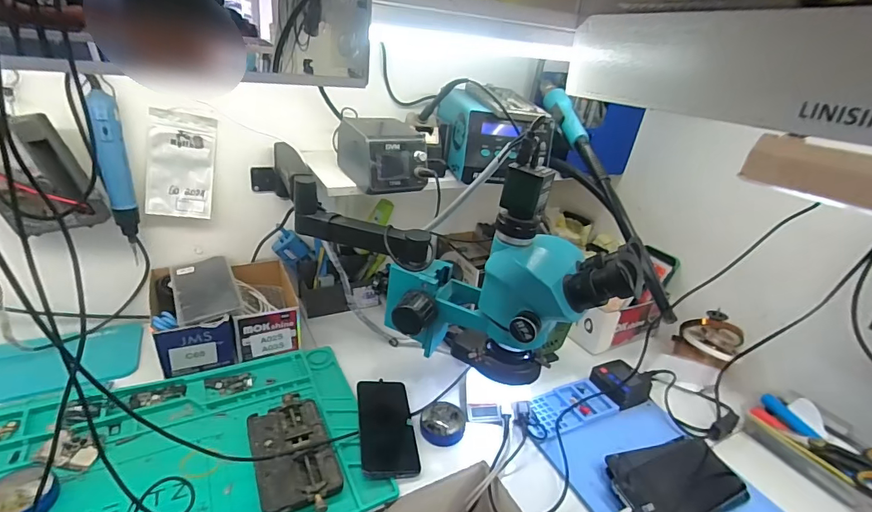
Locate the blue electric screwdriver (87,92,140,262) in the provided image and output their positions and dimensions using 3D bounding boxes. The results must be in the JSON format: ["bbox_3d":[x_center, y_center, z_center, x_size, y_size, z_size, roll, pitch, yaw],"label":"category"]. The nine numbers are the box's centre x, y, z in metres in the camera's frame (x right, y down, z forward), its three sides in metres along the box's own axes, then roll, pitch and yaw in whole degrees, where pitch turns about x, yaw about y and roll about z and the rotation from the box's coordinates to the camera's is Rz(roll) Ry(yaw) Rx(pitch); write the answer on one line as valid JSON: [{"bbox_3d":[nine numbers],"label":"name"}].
[{"bbox_3d":[-0.458,-0.109,0.620,0.035,0.230,0.029,-12,30,-33],"label":"blue electric screwdriver"}]

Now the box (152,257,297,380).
[{"bbox_3d":[-0.342,0.085,0.709,0.201,0.093,0.183,-7,27,-24],"label":"box"}]

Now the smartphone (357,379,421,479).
[{"bbox_3d":[-0.067,0.228,0.583,0.073,0.008,0.155,13,22,-19],"label":"smartphone"}]

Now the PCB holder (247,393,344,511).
[{"bbox_3d":[-0.178,0.240,0.535,0.085,0.024,0.178,-8,28,-26],"label":"PCB holder"}]

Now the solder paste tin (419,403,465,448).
[{"bbox_3d":[0.010,0.233,0.598,0.061,0.015,0.067,4,25,-2],"label":"solder paste tin"}]

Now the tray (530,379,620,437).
[{"bbox_3d":[0.199,0.223,0.643,0.129,0.009,0.069,-9,28,-28],"label":"tray"}]

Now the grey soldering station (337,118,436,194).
[{"bbox_3d":[-0.083,-0.152,0.645,0.101,0.084,0.137,-10,28,-29],"label":"grey soldering station"}]

